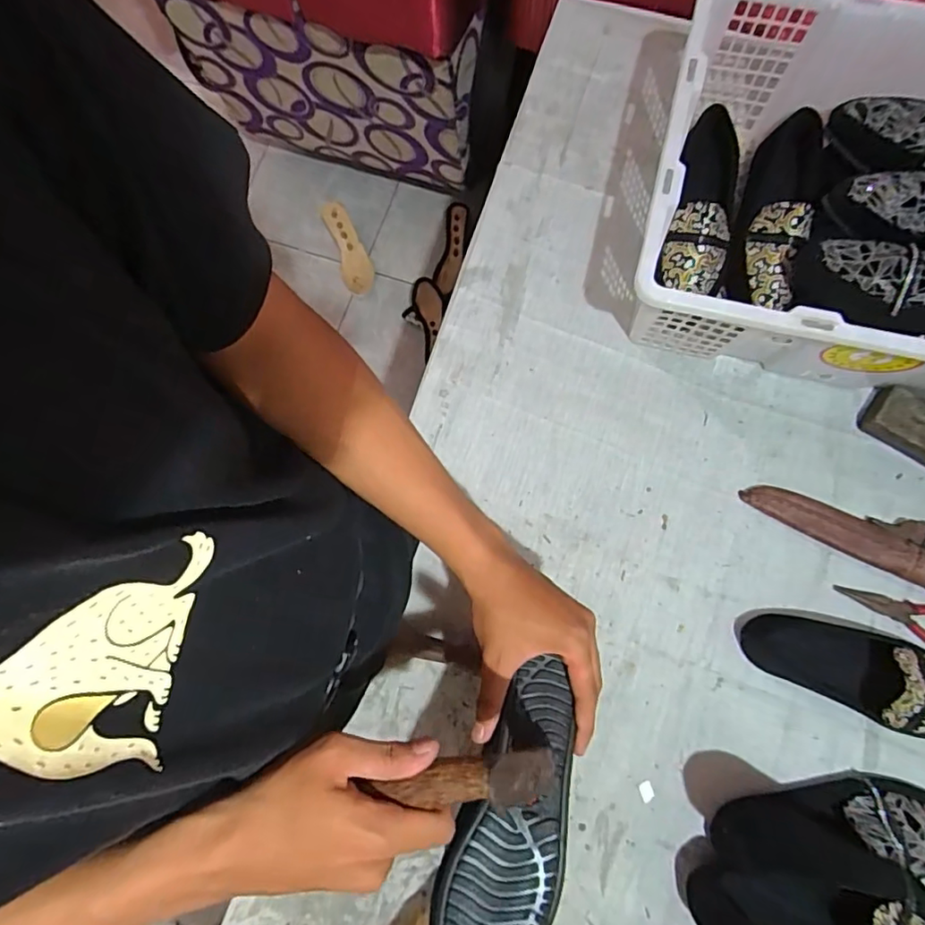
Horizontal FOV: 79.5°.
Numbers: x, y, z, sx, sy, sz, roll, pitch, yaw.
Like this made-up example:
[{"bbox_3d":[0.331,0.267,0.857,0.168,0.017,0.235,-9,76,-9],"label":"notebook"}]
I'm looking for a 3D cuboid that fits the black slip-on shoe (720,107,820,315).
[{"bbox_3d":[0.347,-0.272,0.617,0.067,0.082,0.218,19,81,6],"label":"black slip-on shoe"}]

